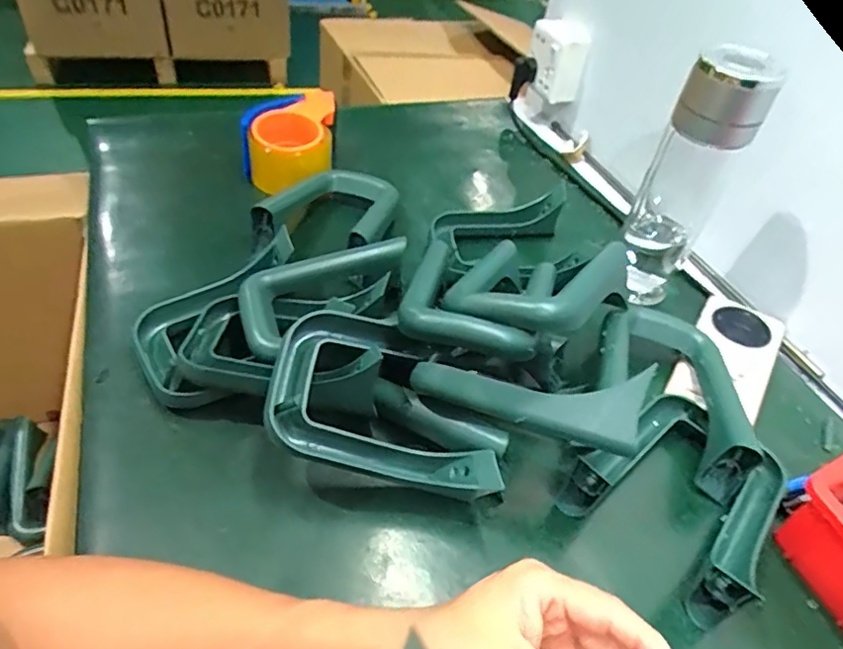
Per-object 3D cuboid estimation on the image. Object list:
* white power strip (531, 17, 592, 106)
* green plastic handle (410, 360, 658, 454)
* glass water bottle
[{"bbox_3d":[0.197,-0.381,0.814,0.056,0.091,0.072,-7,46,-16],"label":"white power strip"},{"bbox_3d":[0.064,0.047,0.373,0.151,0.055,0.048,12,44,3],"label":"green plastic handle"},{"bbox_3d":[0.250,-0.134,0.536,0.066,0.245,0.079,25,47,17],"label":"glass water bottle"}]

